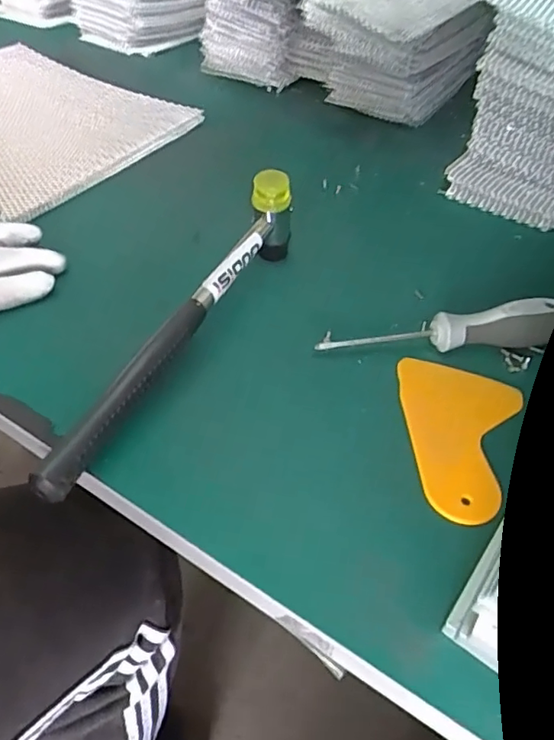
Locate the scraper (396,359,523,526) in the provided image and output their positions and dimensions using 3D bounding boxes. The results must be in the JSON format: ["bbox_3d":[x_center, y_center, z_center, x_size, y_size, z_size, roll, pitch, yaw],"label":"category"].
[{"bbox_3d":[0.090,0.034,0.304,0.067,0.004,0.094,18,51,17],"label":"scraper"}]

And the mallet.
[{"bbox_3d":[-0.054,-0.033,0.315,0.021,0.061,0.235,22,49,17],"label":"mallet"}]

